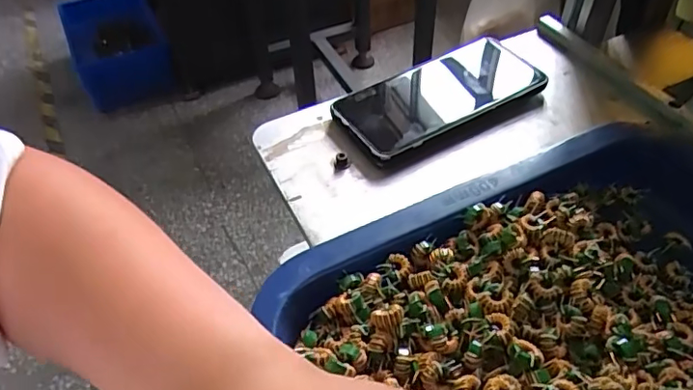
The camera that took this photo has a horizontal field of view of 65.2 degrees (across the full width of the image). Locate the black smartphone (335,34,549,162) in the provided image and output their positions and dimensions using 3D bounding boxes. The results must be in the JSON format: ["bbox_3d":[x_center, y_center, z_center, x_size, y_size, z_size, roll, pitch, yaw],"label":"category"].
[{"bbox_3d":[0.080,-0.078,0.424,0.176,0.018,0.075,-24,48,-21],"label":"black smartphone"}]

